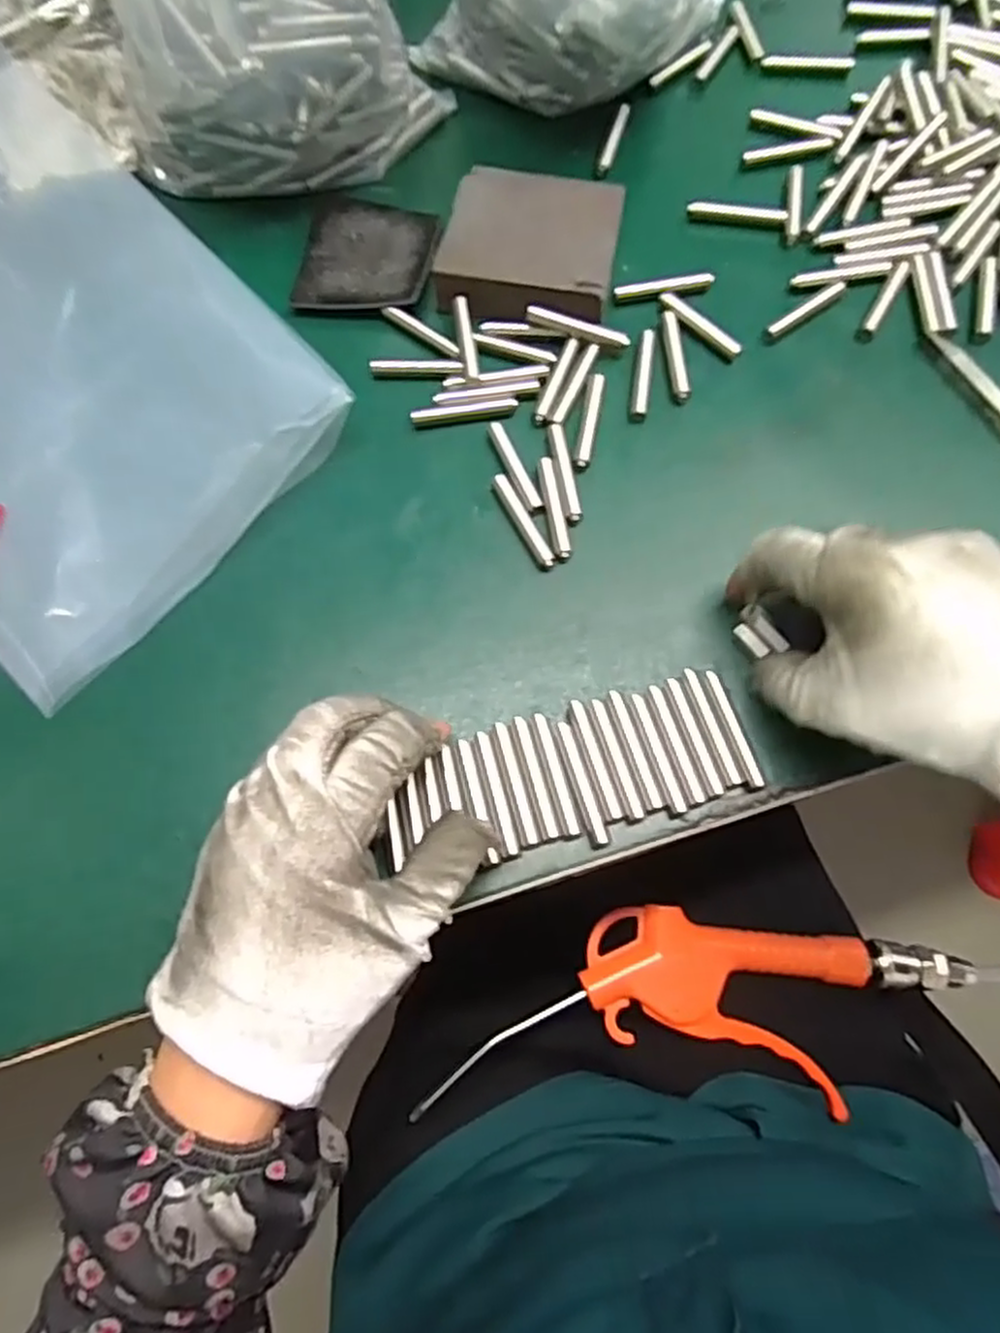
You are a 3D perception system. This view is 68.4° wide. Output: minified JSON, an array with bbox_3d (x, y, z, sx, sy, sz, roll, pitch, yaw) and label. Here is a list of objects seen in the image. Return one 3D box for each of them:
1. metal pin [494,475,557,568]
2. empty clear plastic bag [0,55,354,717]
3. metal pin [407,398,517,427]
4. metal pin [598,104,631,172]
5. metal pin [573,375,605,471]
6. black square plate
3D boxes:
[{"bbox_3d":[0.010,-0.064,0.320,0.007,0.005,0.049,-26,73,-8],"label":"metal pin"},{"bbox_3d":[-0.218,-0.143,0.333,0.193,0.034,0.291,-42,76,-12],"label":"empty clear plastic bag"},{"bbox_3d":[-0.016,-0.117,0.337,0.048,0.004,0.008,-7,72,-1],"label":"metal pin"},{"bbox_3d":[0.061,-0.282,0.393,0.007,0.007,0.044,16,73,6],"label":"metal pin"},{"bbox_3d":[0.041,-0.113,0.334,0.008,0.004,0.050,10,72,4],"label":"metal pin"},{"bbox_3d":[-0.066,-0.208,0.369,0.065,0.008,0.075,3,72,2],"label":"black square plate"}]

